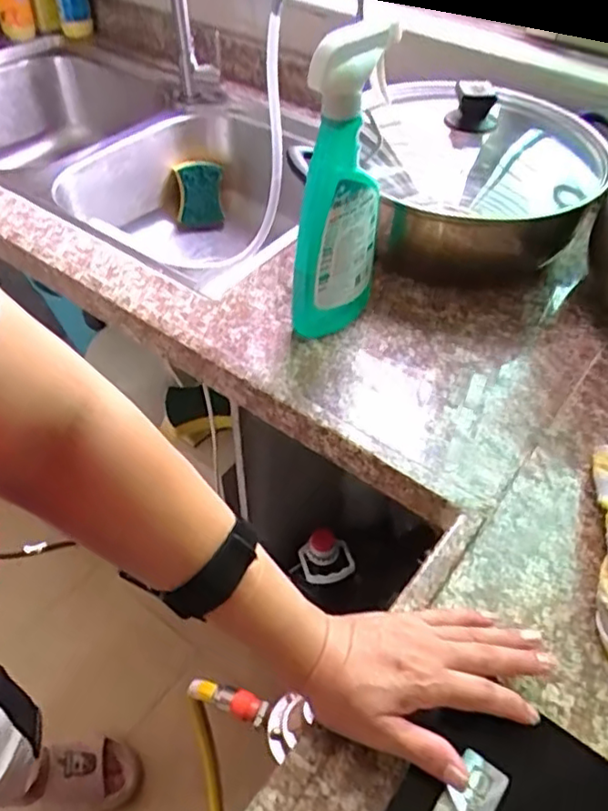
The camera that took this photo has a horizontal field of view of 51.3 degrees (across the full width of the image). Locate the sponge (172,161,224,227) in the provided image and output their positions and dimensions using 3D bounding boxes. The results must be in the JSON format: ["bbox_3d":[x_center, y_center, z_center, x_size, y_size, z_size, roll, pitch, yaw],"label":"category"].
[{"bbox_3d":[-0.166,-0.331,0.999,0.074,0.104,0.047,5,33,7],"label":"sponge"}]

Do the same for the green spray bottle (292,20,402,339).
[{"bbox_3d":[0.033,-0.181,0.552,0.048,0.273,0.082,23,52,17],"label":"green spray bottle"}]

